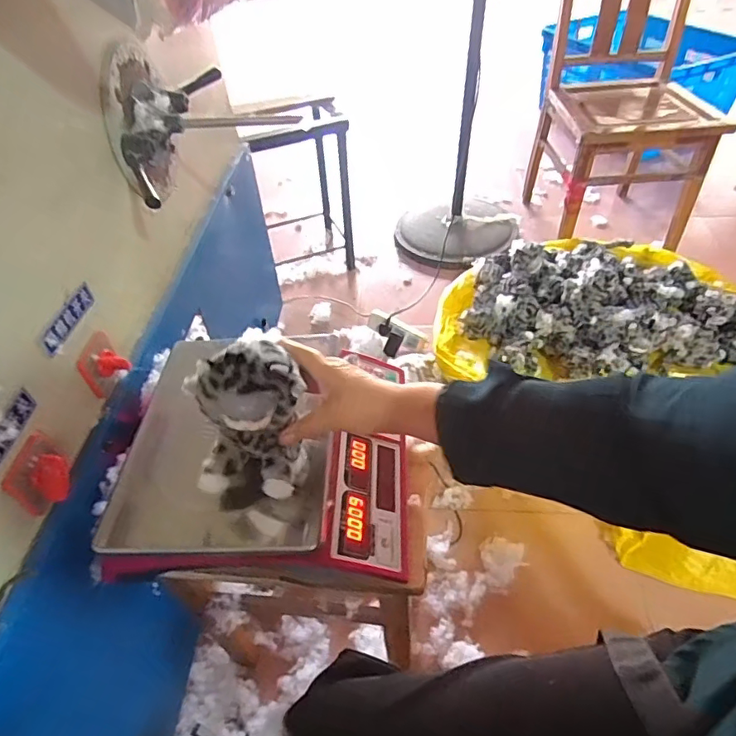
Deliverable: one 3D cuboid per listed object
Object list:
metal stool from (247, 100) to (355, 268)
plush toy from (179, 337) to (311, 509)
[{"bbox_3d":[-0.204,-0.562,1.629,0.291,0.494,0.332,-16,47,-11],"label":"metal stool"},{"bbox_3d":[-0.114,0.053,0.492,0.102,0.156,0.091,-7,46,-2],"label":"plush toy"}]

